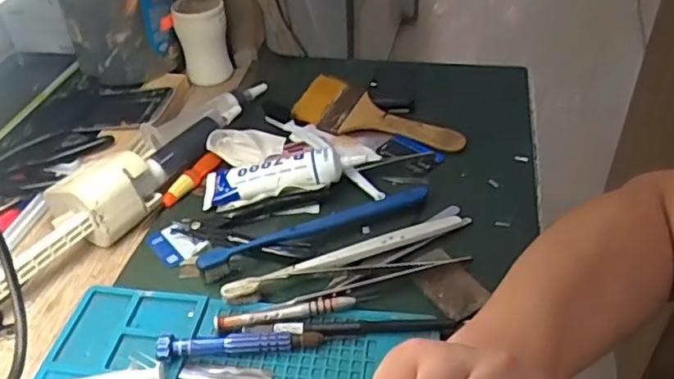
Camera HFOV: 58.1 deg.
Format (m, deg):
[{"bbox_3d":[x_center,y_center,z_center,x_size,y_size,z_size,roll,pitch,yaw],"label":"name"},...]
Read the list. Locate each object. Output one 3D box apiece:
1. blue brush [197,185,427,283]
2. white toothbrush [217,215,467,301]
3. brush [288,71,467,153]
[{"bbox_3d":[-0.012,0.029,0.461,0.186,0.012,0.020,-18,42,-19],"label":"blue brush"},{"bbox_3d":[0.012,0.048,0.441,0.189,0.008,0.017,-15,41,-16],"label":"white toothbrush"},{"bbox_3d":[0.037,-0.064,0.569,0.161,0.025,0.056,23,45,27],"label":"brush"}]

